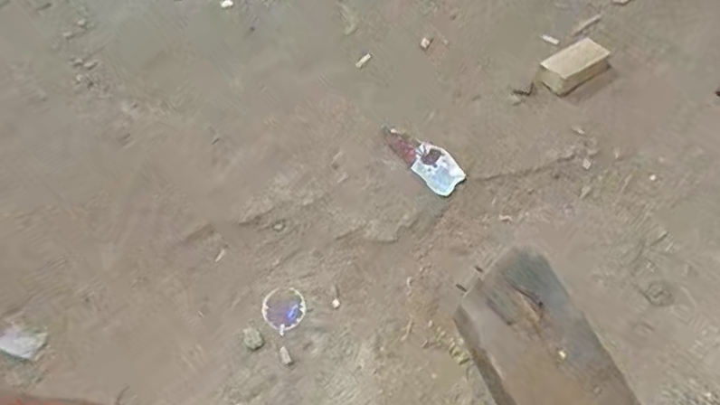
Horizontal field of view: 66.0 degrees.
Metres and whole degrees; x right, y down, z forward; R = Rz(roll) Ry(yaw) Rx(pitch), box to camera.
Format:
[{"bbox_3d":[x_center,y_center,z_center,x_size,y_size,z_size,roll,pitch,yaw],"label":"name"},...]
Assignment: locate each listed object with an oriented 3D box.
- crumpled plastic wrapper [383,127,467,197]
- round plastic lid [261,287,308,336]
[{"bbox_3d":[0.089,-0.065,0.783,0.054,0.010,0.129,-40,69,-15],"label":"crumpled plastic wrapper"},{"bbox_3d":[-0.097,0.137,0.714,0.053,0.008,0.052,-1,64,3],"label":"round plastic lid"}]

